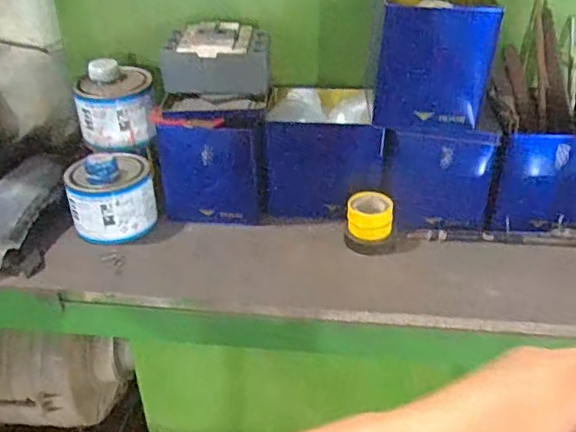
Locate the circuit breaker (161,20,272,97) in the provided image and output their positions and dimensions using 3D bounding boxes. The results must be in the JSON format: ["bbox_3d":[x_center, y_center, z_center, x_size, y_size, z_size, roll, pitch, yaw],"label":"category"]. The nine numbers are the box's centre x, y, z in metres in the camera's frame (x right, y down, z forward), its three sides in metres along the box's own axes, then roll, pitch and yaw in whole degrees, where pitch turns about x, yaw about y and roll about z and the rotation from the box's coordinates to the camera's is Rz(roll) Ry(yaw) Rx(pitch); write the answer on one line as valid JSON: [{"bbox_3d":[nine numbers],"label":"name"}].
[{"bbox_3d":[-0.092,-0.208,0.760,0.135,0.076,0.069,-3,32,-2],"label":"circuit breaker"}]

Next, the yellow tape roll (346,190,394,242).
[{"bbox_3d":[0.105,0.001,0.737,0.056,0.046,0.056,-1,32,1],"label":"yellow tape roll"}]

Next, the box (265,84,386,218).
[{"bbox_3d":[0.049,-0.100,0.826,0.143,0.140,0.178,1,32,4],"label":"box"}]

